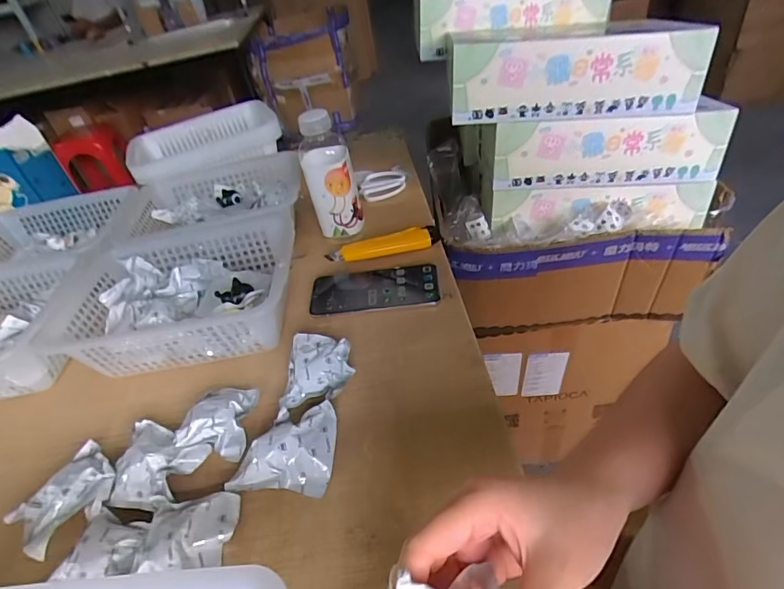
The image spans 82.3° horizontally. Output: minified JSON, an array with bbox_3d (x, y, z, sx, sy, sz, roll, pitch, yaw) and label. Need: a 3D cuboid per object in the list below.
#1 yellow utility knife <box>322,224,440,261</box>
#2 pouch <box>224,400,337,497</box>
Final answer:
[{"bbox_3d":[-0.011,-0.069,0.623,0.156,0.021,0.035,-14,40,-1],"label":"yellow utility knife"},{"bbox_3d":[-0.092,0.131,0.396,0.082,0.022,0.075,-5,40,9],"label":"pouch"}]

